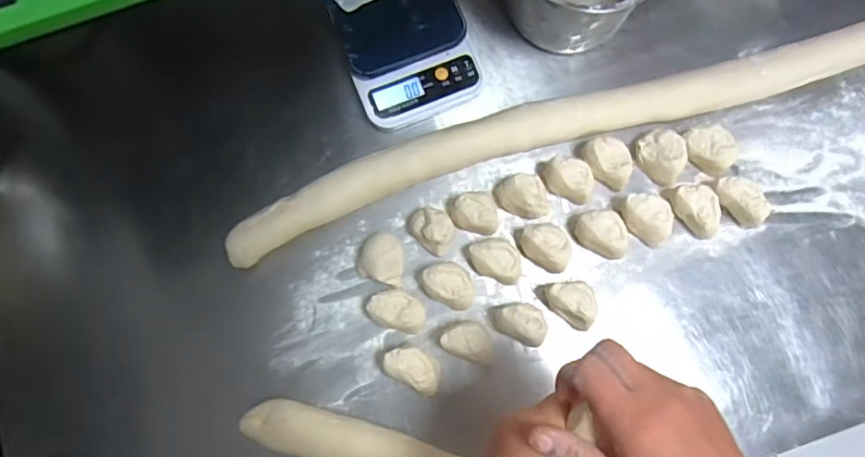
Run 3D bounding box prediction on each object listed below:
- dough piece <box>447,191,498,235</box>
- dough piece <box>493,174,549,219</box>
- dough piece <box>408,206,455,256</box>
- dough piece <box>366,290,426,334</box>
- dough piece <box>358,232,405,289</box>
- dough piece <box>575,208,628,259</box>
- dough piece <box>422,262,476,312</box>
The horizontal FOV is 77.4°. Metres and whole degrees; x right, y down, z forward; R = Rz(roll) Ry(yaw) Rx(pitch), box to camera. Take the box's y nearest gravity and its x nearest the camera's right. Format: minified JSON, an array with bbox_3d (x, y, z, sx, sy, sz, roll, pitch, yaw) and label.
[{"bbox_3d":[0.041,-0.014,0.551,0.047,0.032,0.040,-4,78,-1],"label":"dough piece"},{"bbox_3d":[0.095,-0.033,0.554,0.061,0.032,0.042,33,80,7],"label":"dough piece"},{"bbox_3d":[-0.002,-0.001,0.543,0.050,0.039,0.035,36,80,8],"label":"dough piece"},{"bbox_3d":[-0.035,0.082,0.535,0.056,0.031,0.035,15,78,4],"label":"dough piece"},{"bbox_3d":[-0.049,0.030,0.539,0.046,0.032,0.046,0,78,0],"label":"dough piece"},{"bbox_3d":[0.173,0.004,0.550,0.053,0.030,0.042,30,80,6],"label":"dough piece"},{"bbox_3d":[0.017,0.056,0.537,0.053,0.029,0.039,27,79,6],"label":"dough piece"}]

